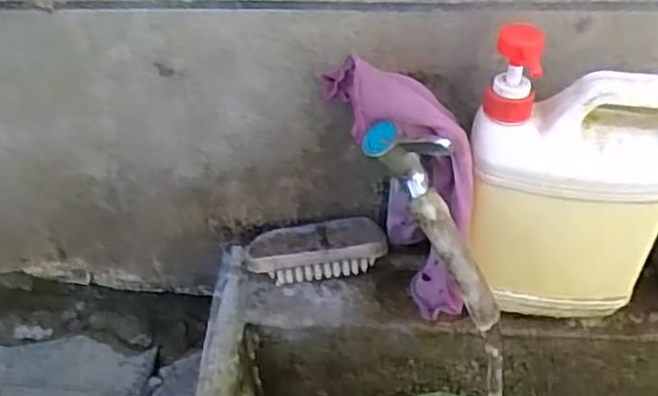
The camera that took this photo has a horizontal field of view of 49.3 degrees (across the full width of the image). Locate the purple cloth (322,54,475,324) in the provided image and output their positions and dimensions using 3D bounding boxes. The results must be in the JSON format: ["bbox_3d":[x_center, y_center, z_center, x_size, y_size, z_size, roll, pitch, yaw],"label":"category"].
[{"bbox_3d":[0.053,-0.010,0.551,0.068,0.201,0.147,-20,51,-16],"label":"purple cloth"}]

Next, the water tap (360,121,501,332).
[{"bbox_3d":[0.079,0.016,0.483,0.034,0.032,0.158,-33,99,-25],"label":"water tap"}]

